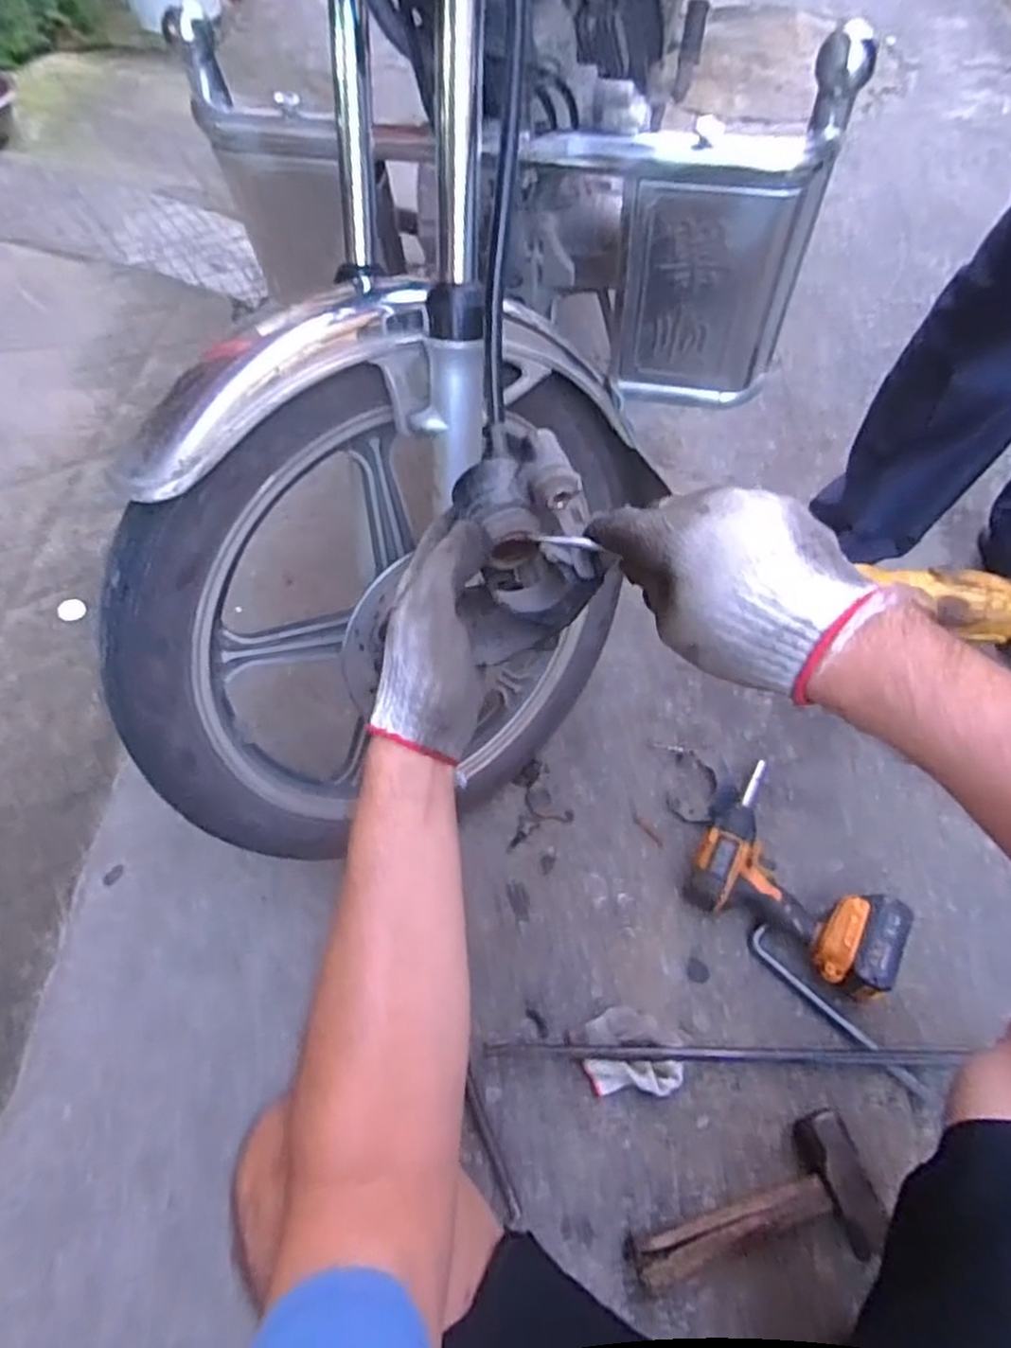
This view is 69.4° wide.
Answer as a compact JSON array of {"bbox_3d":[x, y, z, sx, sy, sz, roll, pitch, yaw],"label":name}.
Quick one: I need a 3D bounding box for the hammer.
[{"bbox_3d":[0.250,0.552,0.754,0.252,0.054,0.125,-14,59,-4],"label":"hammer"}]

